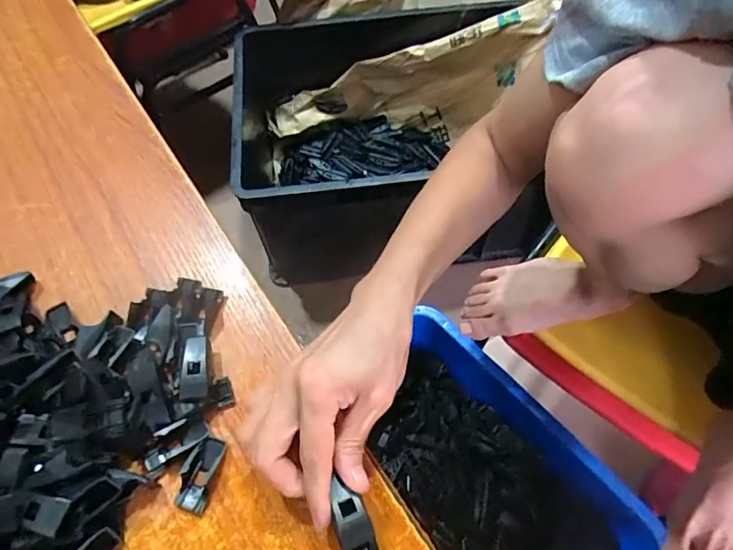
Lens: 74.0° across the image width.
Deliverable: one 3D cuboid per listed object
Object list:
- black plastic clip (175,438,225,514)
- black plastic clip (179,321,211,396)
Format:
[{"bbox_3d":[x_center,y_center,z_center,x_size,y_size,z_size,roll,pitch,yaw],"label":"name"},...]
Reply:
[{"bbox_3d":[-0.101,0.119,0.293,0.020,0.011,0.041,10,62,8],"label":"black plastic clip"},{"bbox_3d":[-0.112,0.054,0.320,0.019,0.017,0.055,-12,61,-4],"label":"black plastic clip"}]

